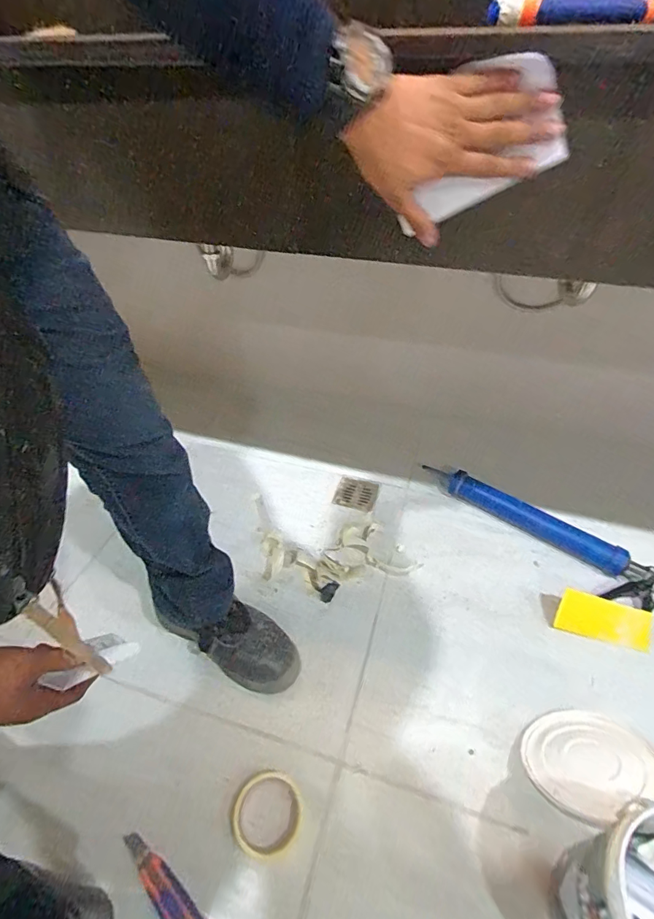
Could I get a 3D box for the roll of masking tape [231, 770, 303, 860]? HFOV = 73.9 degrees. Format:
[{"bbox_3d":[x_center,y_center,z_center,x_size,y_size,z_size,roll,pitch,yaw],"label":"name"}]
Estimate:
[{"bbox_3d":[-0.080,0.477,0.589,0.092,0.017,0.095,0,39,0],"label":"roll of masking tape"}]

